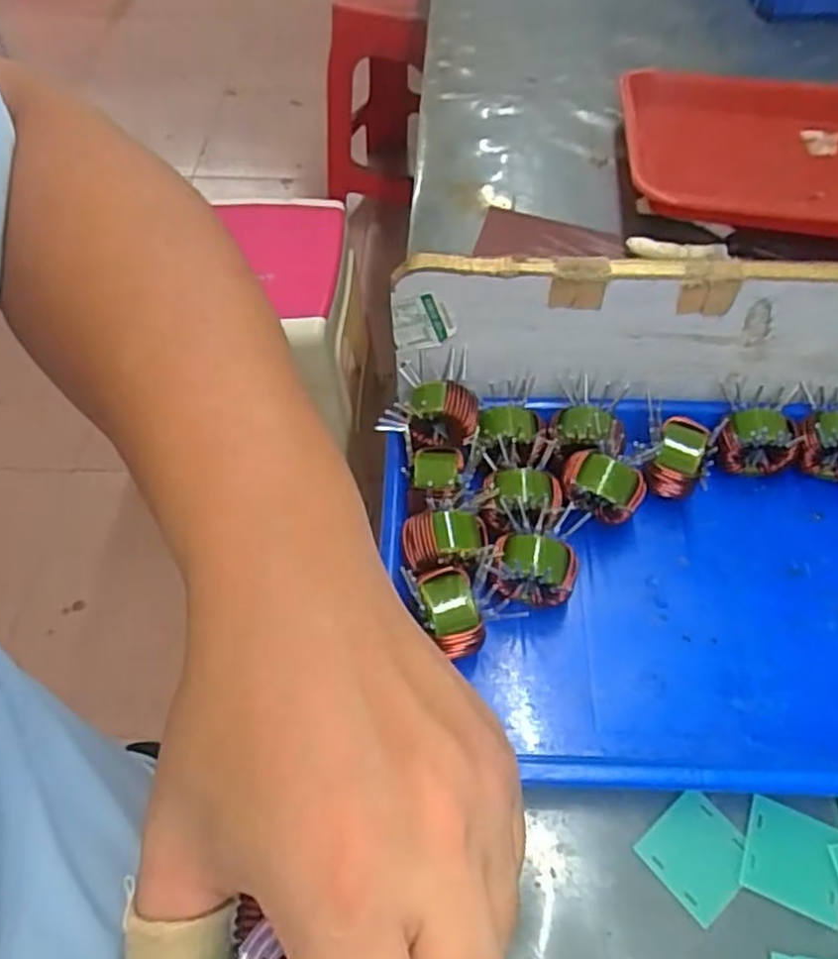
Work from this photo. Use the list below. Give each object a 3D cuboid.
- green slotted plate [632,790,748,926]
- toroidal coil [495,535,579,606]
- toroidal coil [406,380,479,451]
[{"bbox_3d":[0.138,0.184,0.360,0.045,0.004,0.044,-34,61,-21],"label":"green slotted plate"},{"bbox_3d":[0.067,0.055,0.424,0.046,0.044,0.034,3,55,2],"label":"toroidal coil"},{"bbox_3d":[0.016,-0.041,0.464,0.041,0.035,0.036,10,55,8],"label":"toroidal coil"}]

